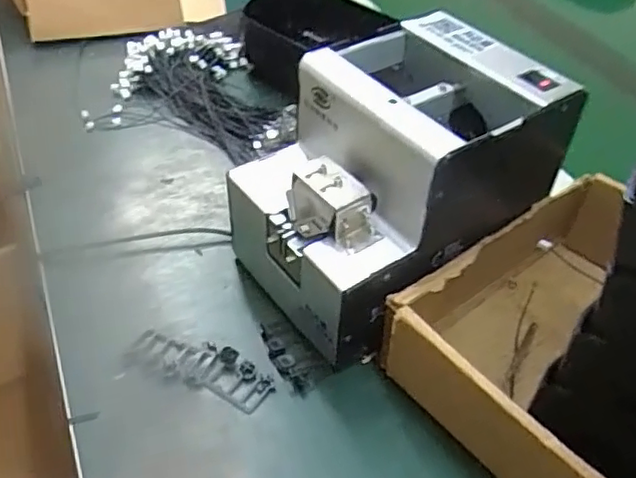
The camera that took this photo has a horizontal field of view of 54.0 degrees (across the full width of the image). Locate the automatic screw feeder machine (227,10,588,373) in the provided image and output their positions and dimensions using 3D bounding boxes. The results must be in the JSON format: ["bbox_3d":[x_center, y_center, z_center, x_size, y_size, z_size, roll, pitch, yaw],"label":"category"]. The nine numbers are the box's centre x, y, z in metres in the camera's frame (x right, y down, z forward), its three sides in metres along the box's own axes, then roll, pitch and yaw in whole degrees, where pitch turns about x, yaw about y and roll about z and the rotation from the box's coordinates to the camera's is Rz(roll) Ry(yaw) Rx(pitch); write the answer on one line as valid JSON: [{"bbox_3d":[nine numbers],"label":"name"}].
[{"bbox_3d":[0.045,-0.033,0.405,0.196,0.148,0.134,-24,49,-27],"label":"automatic screw feeder machine"}]

